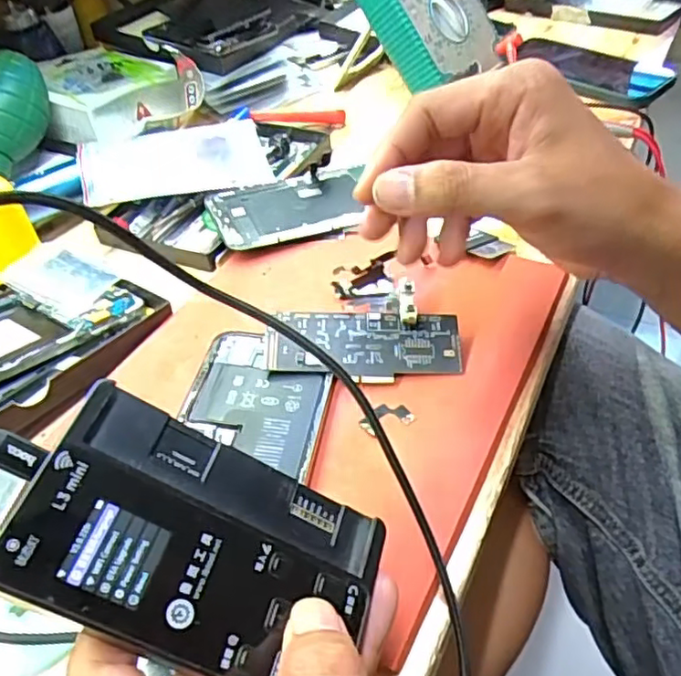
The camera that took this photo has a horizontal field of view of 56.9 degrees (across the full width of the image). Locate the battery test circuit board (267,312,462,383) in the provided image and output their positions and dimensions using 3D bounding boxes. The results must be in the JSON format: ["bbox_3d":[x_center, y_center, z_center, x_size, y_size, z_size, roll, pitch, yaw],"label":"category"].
[{"bbox_3d":[0.012,0.004,0.321,0.097,0.005,0.038,-1,66,-2],"label":"battery test circuit board"}]

